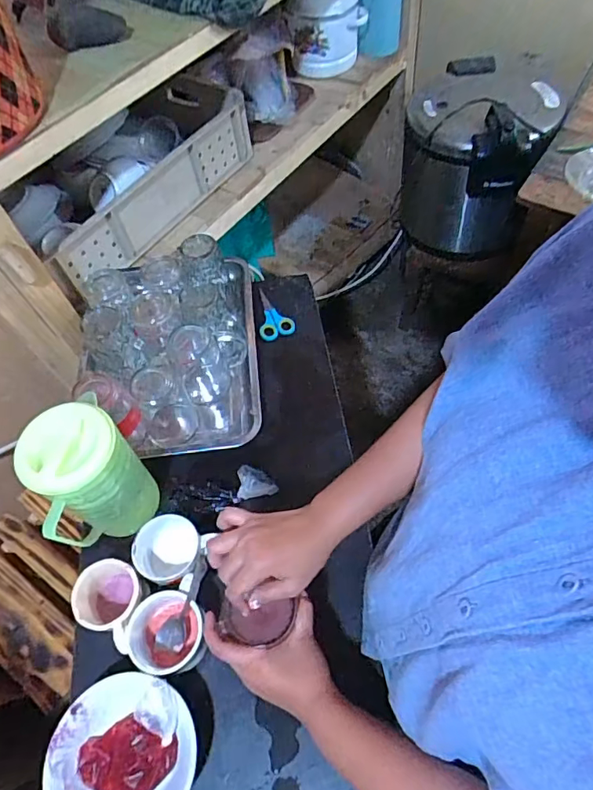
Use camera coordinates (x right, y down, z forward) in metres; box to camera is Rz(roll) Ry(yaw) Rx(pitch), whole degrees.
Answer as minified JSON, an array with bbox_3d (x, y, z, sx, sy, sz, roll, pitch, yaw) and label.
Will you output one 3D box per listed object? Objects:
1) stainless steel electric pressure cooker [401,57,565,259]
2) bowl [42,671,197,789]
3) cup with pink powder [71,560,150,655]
[{"bbox_3d":[0.475,-0.627,1.348,0.321,0.353,0.379,22,63,16],"label":"stainless steel electric pressure cooker"},{"bbox_3d":[-0.185,0.394,0.545,0.145,0.059,0.152,-2,59,3],"label":"bowl"},{"bbox_3d":[-0.224,0.255,0.613,0.077,0.067,0.090,8,60,9],"label":"cup with pink powder"}]

